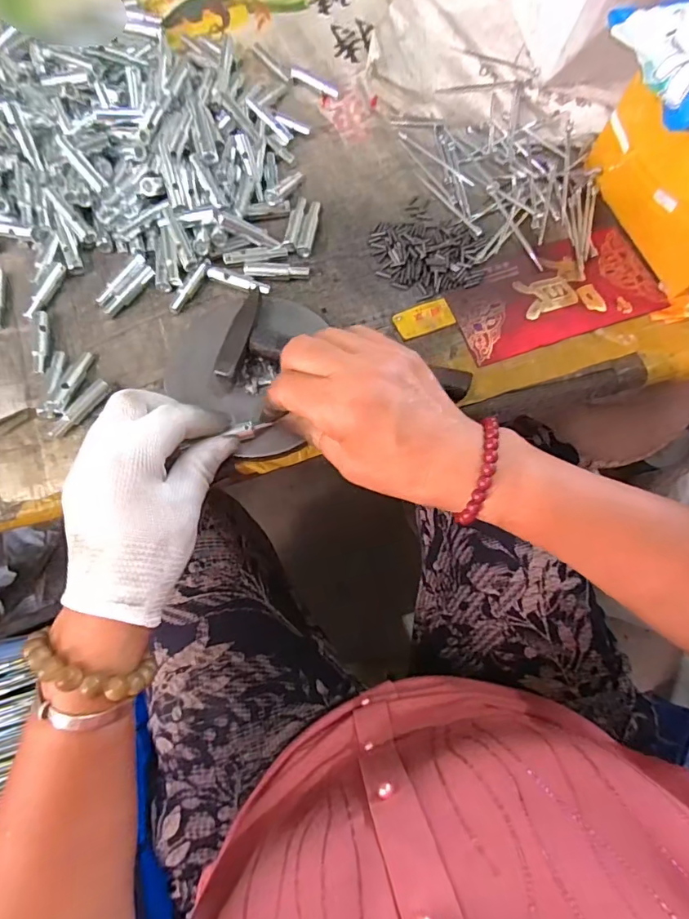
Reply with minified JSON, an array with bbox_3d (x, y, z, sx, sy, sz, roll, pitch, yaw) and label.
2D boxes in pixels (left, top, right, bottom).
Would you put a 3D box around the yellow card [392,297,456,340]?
[{"bbox_3d":[0.062,-0.111,0.374,0.045,0.004,0.027,-20,68,-6],"label":"yellow card"}]

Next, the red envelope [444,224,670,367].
[{"bbox_3d":[0.166,-0.133,0.380,0.164,0.005,0.082,-19,73,-6],"label":"red envelope"}]

